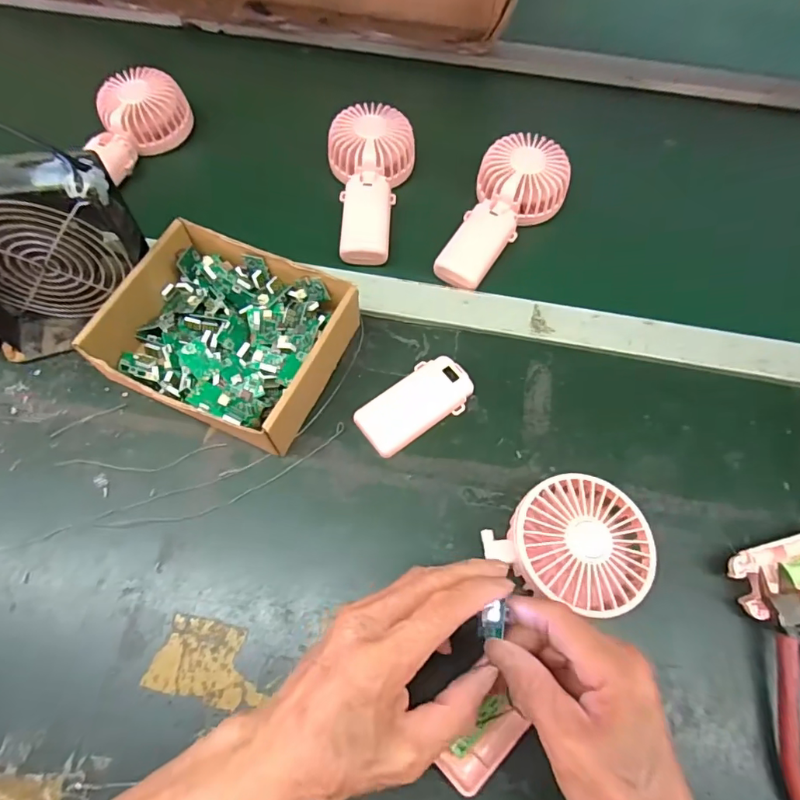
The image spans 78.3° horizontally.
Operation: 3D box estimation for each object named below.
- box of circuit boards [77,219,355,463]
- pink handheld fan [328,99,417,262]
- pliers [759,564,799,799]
[{"bbox_3d":[-0.133,-0.050,0.387,0.161,0.053,0.142,22,67,8],"label":"box of circuit boards"},{"bbox_3d":[-0.030,-0.212,0.475,0.082,0.038,0.167,2,66,-1],"label":"pink handheld fan"},{"bbox_3d":[0.269,0.187,0.305,0.069,0.022,0.148,6,66,1],"label":"pliers"}]

